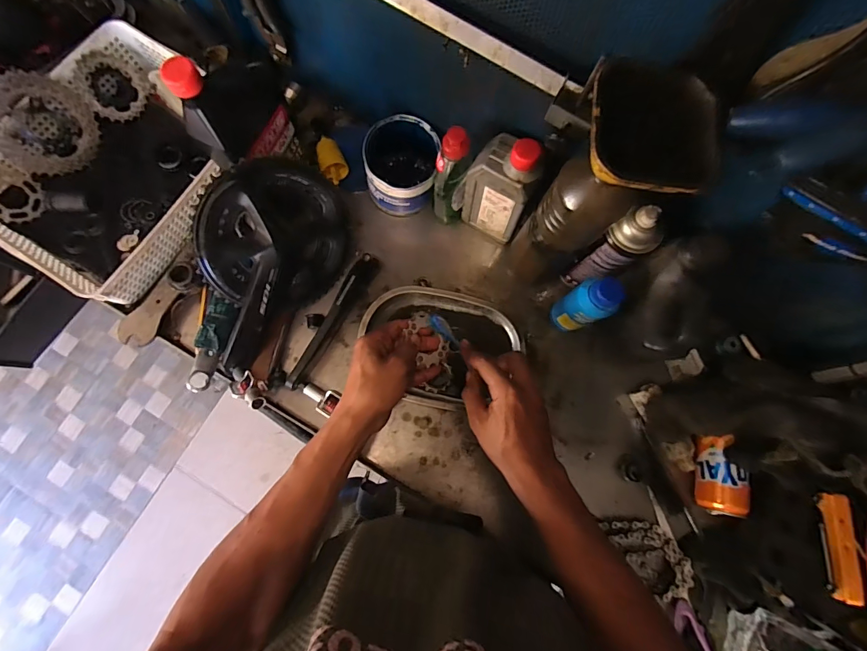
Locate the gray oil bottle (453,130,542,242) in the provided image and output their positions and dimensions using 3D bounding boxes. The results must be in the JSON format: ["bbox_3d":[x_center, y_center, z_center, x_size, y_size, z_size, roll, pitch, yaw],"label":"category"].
[{"bbox_3d":[0.083,-0.175,0.528,0.086,0.188,0.053,28,79,4],"label":"gray oil bottle"}]

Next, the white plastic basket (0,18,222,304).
[{"bbox_3d":[-0.431,-0.220,0.563,0.239,0.096,0.327,31,79,5],"label":"white plastic basket"}]

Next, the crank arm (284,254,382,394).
[{"bbox_3d":[-0.141,-0.009,0.560,0.025,0.041,0.205,29,79,5],"label":"crank arm"}]

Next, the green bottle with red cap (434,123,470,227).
[{"bbox_3d":[0.023,-0.194,0.543,0.043,0.168,0.059,10,78,1],"label":"green bottle with red cap"}]

